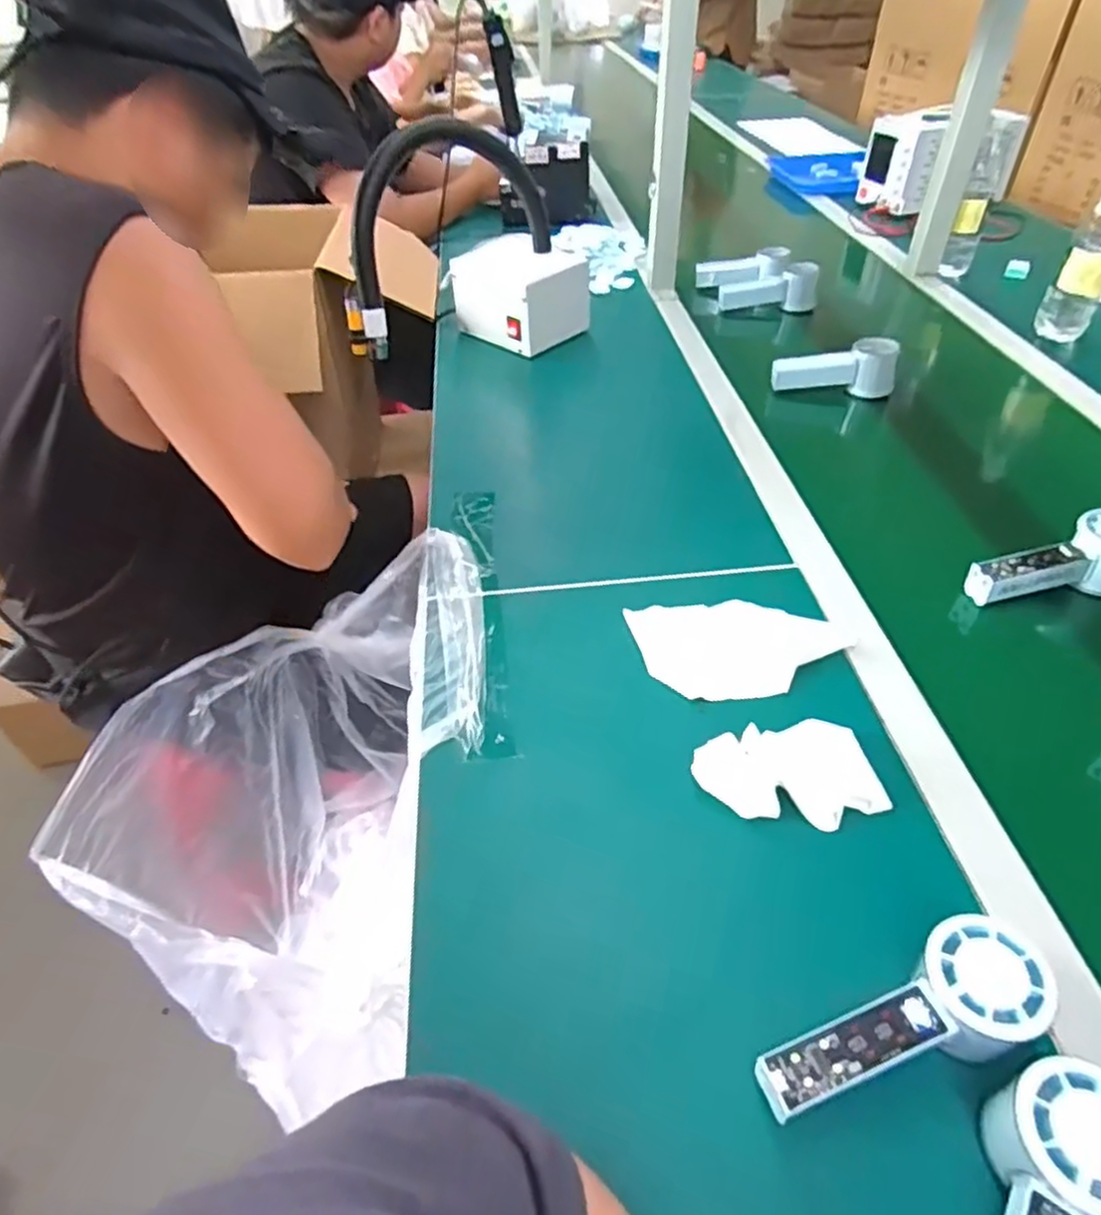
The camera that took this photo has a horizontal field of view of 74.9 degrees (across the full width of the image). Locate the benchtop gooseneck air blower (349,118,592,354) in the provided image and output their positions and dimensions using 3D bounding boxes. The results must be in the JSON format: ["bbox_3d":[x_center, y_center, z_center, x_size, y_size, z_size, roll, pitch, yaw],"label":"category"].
[{"bbox_3d":[-0.120,-0.462,0.947,0.164,0.298,0.341,32,54,30],"label":"benchtop gooseneck air blower"}]

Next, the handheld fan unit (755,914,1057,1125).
[{"bbox_3d":[0.180,0.217,0.373,0.153,0.062,0.061,-14,45,-12],"label":"handheld fan unit"}]

